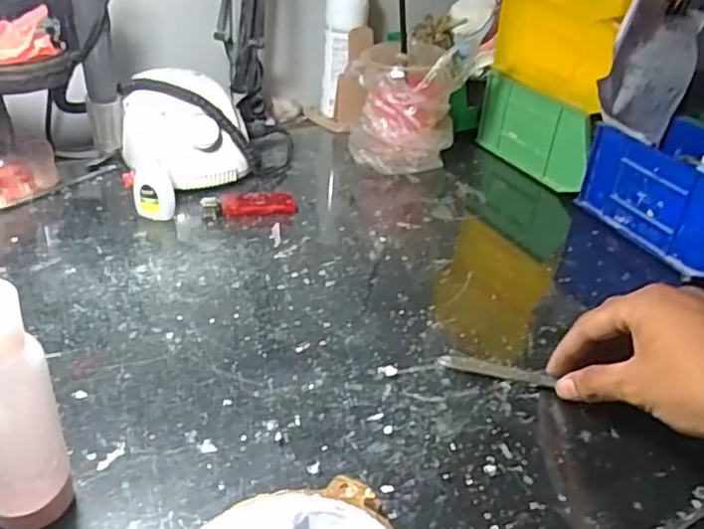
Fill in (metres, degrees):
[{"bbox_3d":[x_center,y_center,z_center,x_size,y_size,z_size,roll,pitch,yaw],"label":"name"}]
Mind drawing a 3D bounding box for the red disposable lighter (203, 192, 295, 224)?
[{"bbox_3d":[-0.093,-0.054,0.588,0.081,0.017,0.020,-4,34,-16],"label":"red disposable lighter"}]

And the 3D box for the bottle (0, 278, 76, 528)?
[{"bbox_3d":[-0.148,0.068,0.285,0.036,0.127,0.030,-15,38,-29],"label":"bottle"}]

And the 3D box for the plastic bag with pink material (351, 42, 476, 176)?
[{"bbox_3d":[0.057,-0.163,0.685,0.117,0.122,0.082,9,33,4],"label":"plastic bag with pink material"}]

